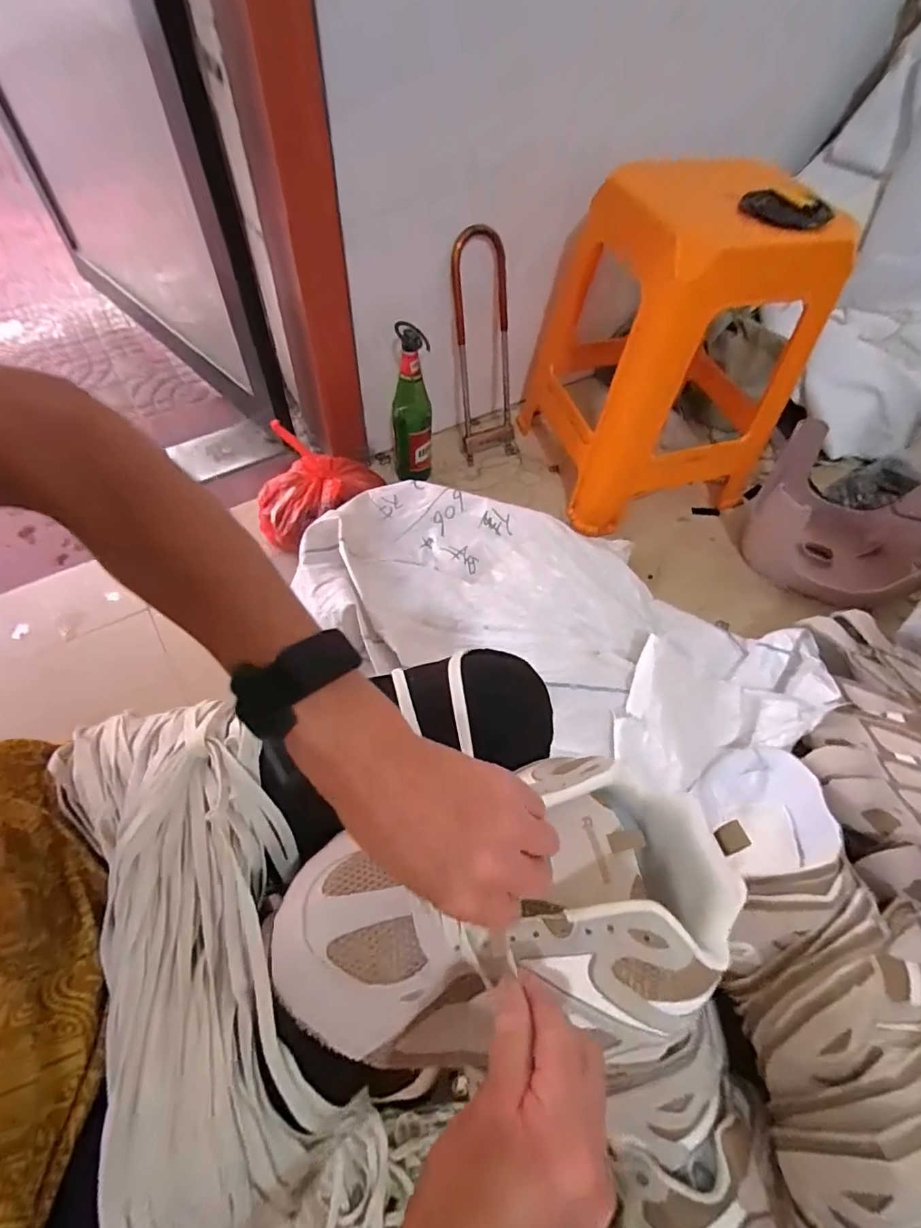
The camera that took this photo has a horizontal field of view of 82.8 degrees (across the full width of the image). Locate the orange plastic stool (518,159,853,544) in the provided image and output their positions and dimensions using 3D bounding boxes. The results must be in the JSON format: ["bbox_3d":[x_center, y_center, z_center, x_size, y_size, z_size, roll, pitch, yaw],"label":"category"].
[{"bbox_3d":[0.339,-0.478,0.930,0.352,0.461,0.427,-16,60,-13],"label":"orange plastic stool"}]

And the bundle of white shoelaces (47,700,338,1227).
[{"bbox_3d":[-0.158,0.183,0.314,0.125,0.051,0.293,-21,61,-16],"label":"bundle of white shoelaces"}]

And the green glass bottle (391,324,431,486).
[{"bbox_3d":[-0.086,-0.350,0.930,0.069,0.300,0.072,-3,58,-6],"label":"green glass bottle"}]

